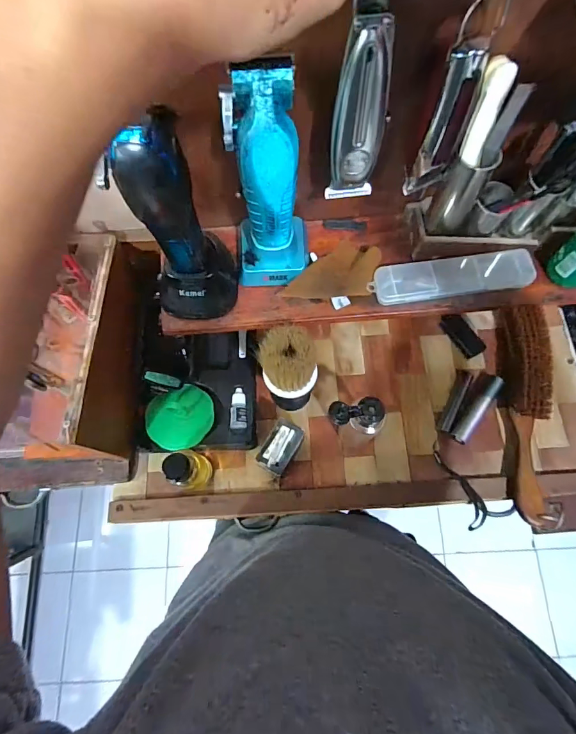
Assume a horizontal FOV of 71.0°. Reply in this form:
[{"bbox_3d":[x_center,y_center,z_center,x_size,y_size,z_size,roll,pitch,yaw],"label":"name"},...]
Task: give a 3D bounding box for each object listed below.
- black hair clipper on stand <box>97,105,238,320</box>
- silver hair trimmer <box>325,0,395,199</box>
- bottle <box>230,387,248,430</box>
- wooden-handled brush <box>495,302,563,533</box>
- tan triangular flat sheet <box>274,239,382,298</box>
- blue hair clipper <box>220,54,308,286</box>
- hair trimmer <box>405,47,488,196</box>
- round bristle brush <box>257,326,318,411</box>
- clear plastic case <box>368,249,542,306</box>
[{"bbox_3d":[-0.088,-0.113,0.329,0.071,0.187,0.069,-15,73,-4],"label":"black hair clipper on stand"},{"bbox_3d":[0.054,-0.187,0.295,0.039,0.151,0.028,6,73,2],"label":"silver hair trimmer"},{"bbox_3d":[-0.057,0.051,0.483,0.020,0.017,0.048,-1,71,0],"label":"bottle"},{"bbox_3d":[0.285,0.049,0.473,0.051,0.045,0.252,4,71,1],"label":"wooden-handled brush"},{"bbox_3d":[0.050,-0.090,0.410,0.097,0.015,0.058,-43,77,-12],"label":"tan triangular flat sheet"},{"bbox_3d":[-0.014,-0.144,0.338,0.068,0.179,0.067,-1,73,0],"label":"blue hair clipper"},{"bbox_3d":[0.122,-0.183,0.311,0.031,0.112,0.021,-22,74,-6],"label":"hair trimmer"},{"bbox_3d":[0.002,0.010,0.433,0.053,0.145,0.051,0,71,0],"label":"round bristle brush"},{"bbox_3d":[0.166,-0.090,0.408,0.161,0.014,0.042,-7,73,-2],"label":"clear plastic case"}]

